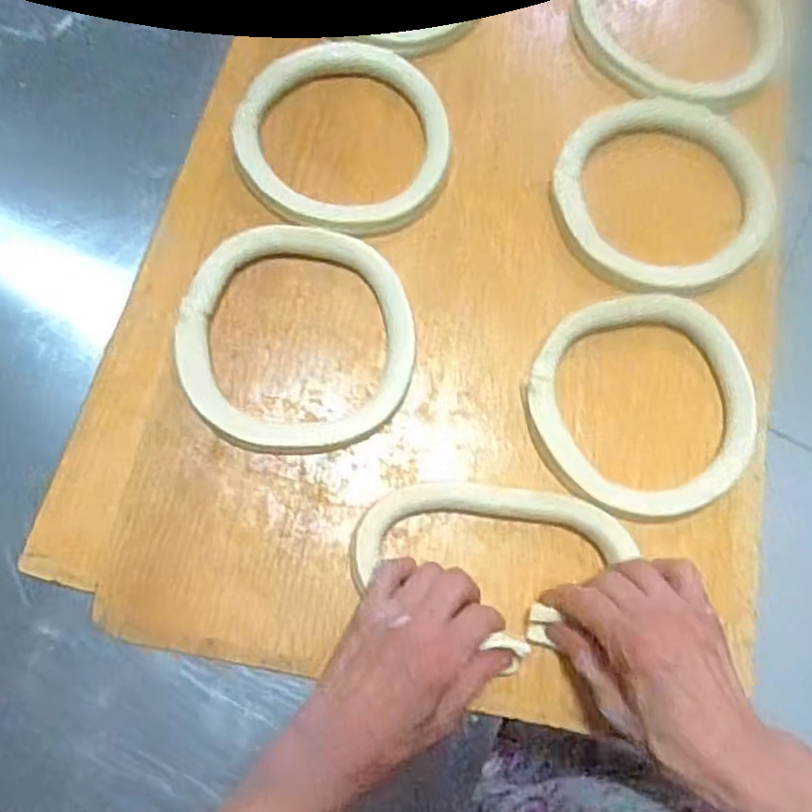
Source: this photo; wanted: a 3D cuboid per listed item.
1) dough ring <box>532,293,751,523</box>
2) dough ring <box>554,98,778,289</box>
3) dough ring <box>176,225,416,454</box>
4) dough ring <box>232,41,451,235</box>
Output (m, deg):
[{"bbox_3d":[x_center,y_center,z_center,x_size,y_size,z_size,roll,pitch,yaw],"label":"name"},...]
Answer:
[{"bbox_3d":[0.164,-0.002,0.463,0.147,0.022,0.148,0,76,-1],"label":"dough ring"},{"bbox_3d":[0.196,-0.160,0.509,0.151,0.025,0.150,0,76,-1],"label":"dough ring"},{"bbox_3d":[-0.074,-0.046,0.464,0.155,0.024,0.152,0,76,-1],"label":"dough ring"},{"bbox_3d":[-0.049,-0.207,0.524,0.163,0.013,0.161,-2,76,-2],"label":"dough ring"}]

